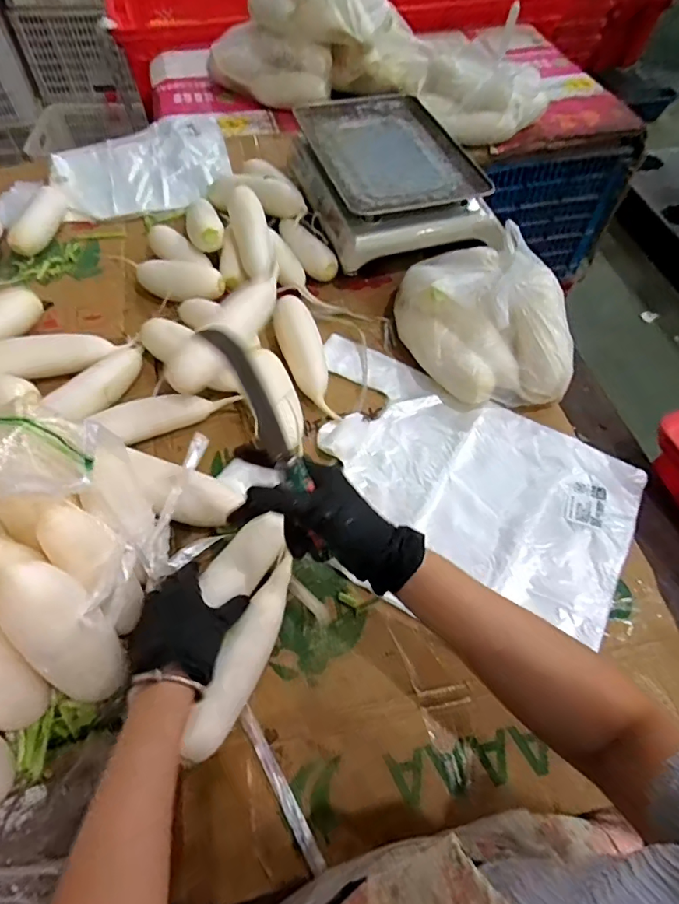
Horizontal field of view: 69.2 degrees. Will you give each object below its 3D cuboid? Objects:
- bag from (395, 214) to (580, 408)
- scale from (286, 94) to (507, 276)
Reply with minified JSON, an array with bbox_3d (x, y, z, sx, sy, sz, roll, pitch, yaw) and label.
[{"bbox_3d":[0.203,-0.173,0.663,0.186,0.115,0.244,-26,62,-15],"label":"bag"},{"bbox_3d":[0.074,-0.464,0.821,0.253,0.093,0.368,-19,60,-11],"label":"scale"}]

